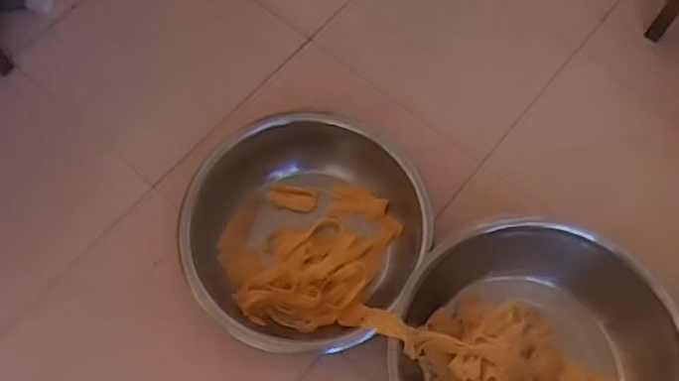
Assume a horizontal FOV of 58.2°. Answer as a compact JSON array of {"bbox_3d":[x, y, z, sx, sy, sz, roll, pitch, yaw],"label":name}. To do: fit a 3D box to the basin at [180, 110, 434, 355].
[{"bbox_3d":[-0.074,0.091,1.442,0.530,0.181,0.536,0,68,1],"label":"basin"}]

